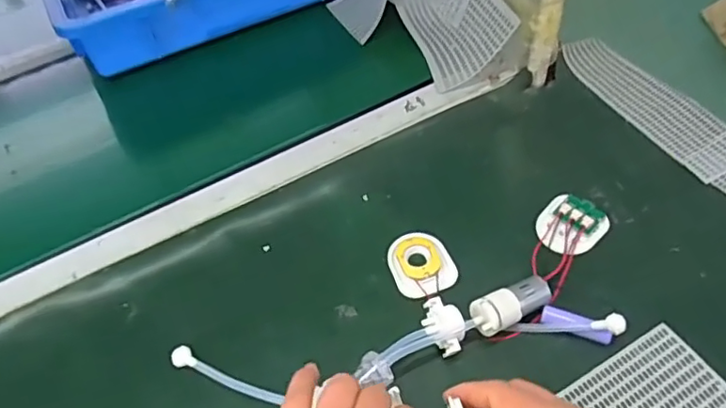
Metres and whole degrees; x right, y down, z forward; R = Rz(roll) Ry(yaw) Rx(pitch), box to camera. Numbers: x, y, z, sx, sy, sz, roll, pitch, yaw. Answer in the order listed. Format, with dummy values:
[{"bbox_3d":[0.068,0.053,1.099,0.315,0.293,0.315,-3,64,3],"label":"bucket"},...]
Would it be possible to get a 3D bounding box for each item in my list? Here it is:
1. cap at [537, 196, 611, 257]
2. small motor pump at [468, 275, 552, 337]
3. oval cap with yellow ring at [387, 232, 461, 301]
[{"bbox_3d":[0.174,0.015,0.494,0.059,0.010,0.050,-36,56,-21],"label":"cap"},{"bbox_3d":[0.111,0.076,0.438,0.064,0.027,0.026,-21,52,-11],"label":"small motor pump"},{"bbox_3d":[0.048,0.050,0.482,0.049,0.005,0.063,-18,52,-9],"label":"oval cap with yellow ring"}]

